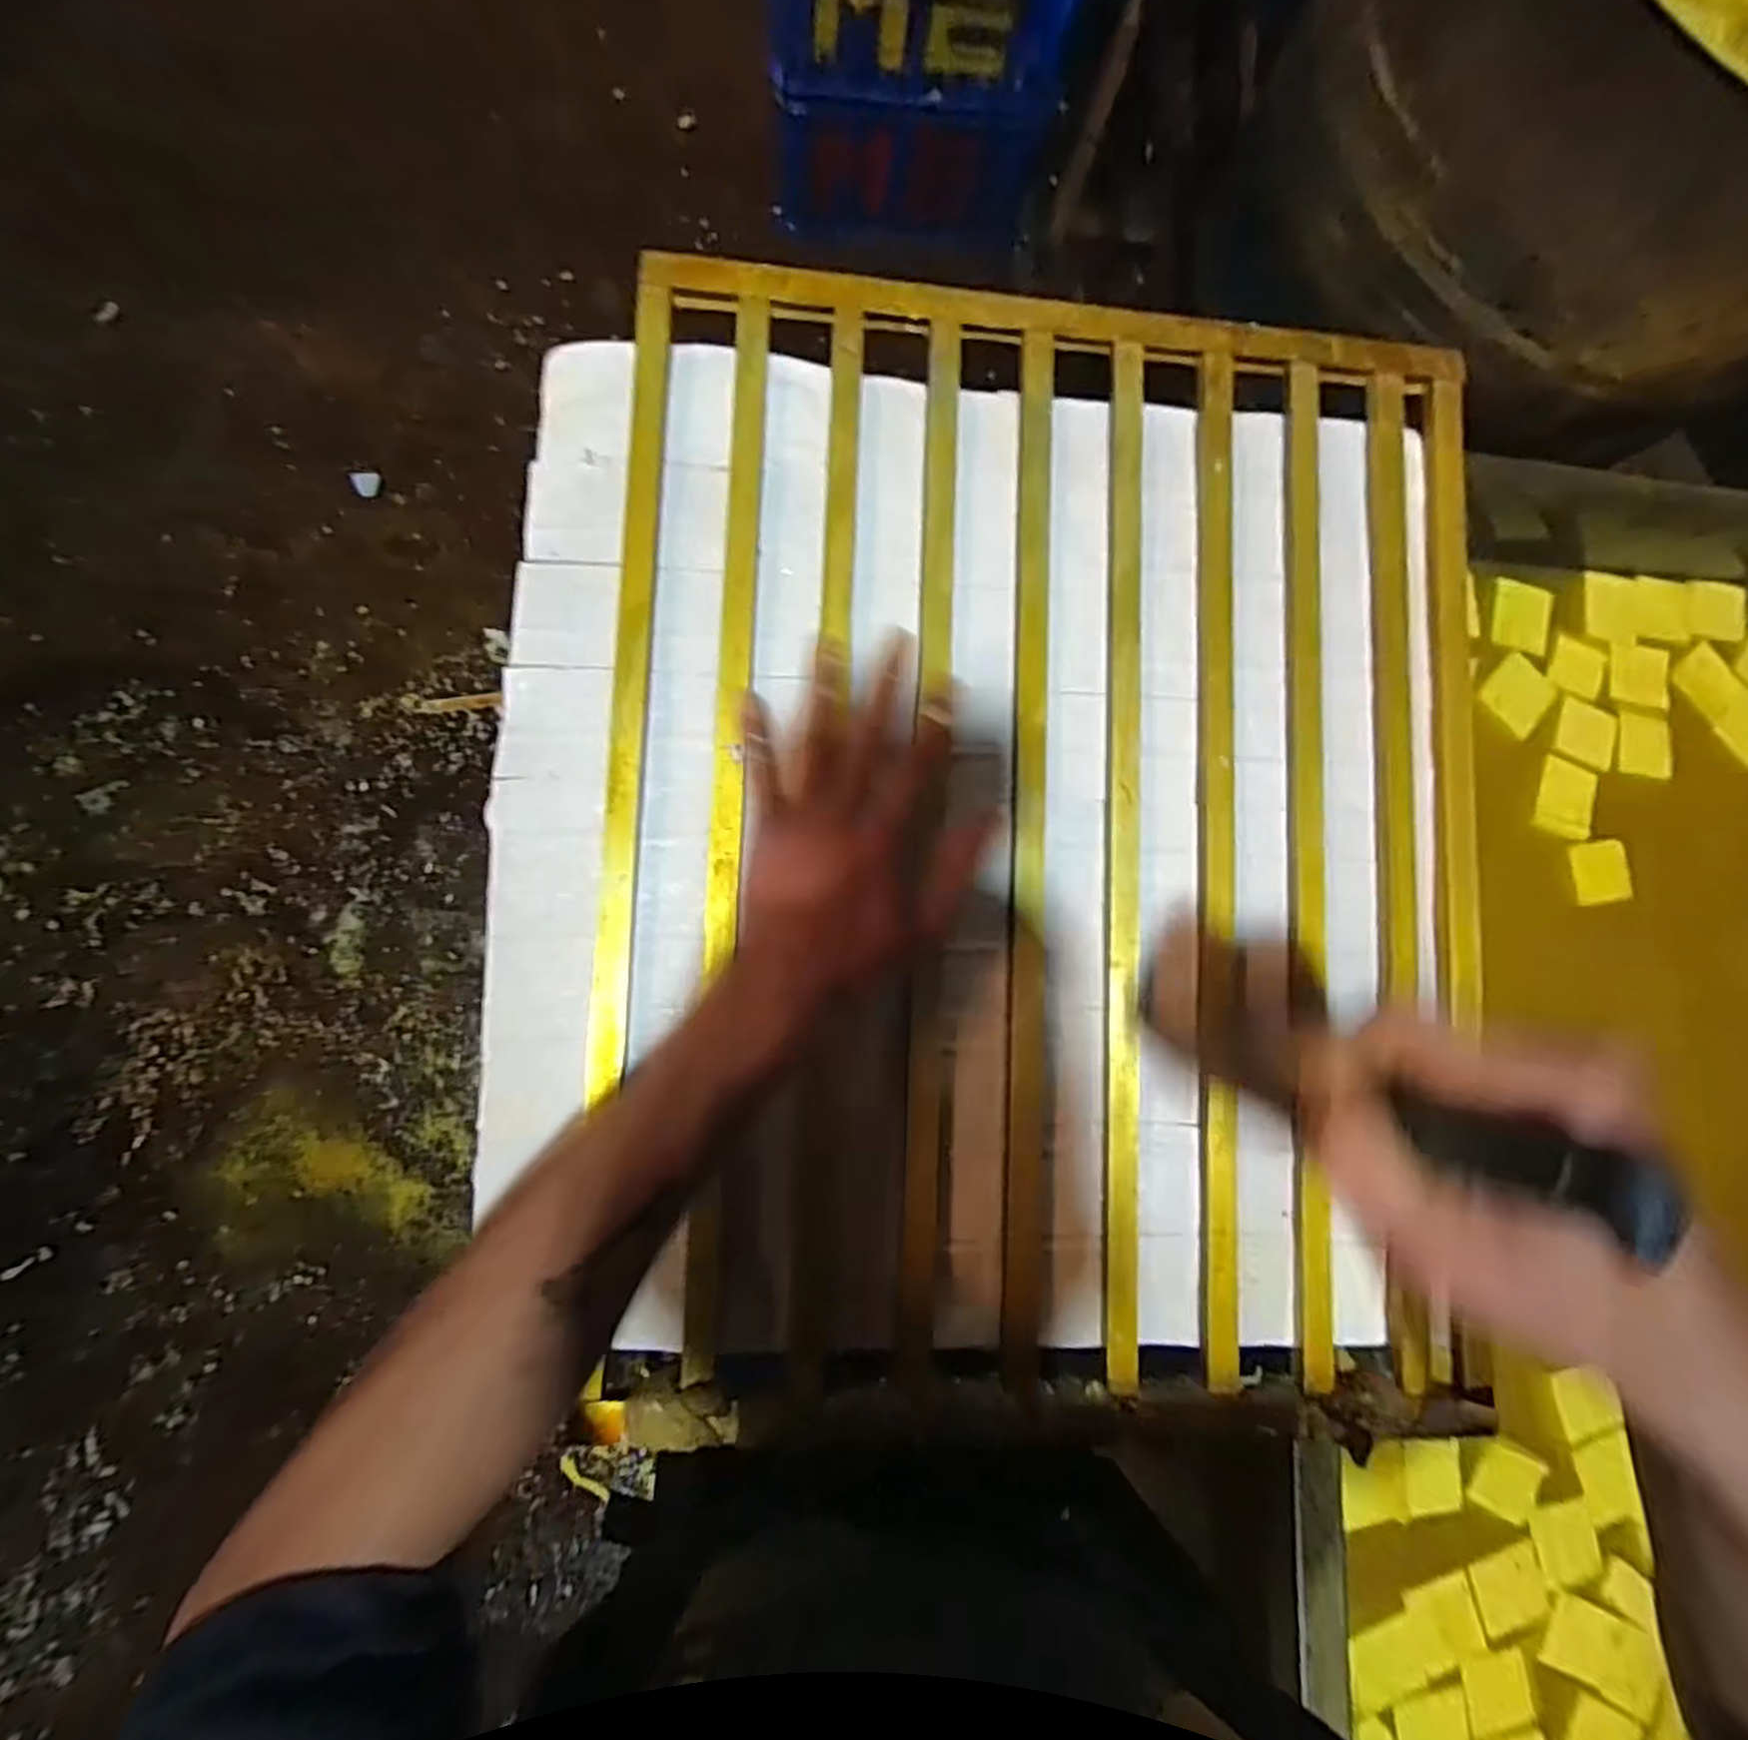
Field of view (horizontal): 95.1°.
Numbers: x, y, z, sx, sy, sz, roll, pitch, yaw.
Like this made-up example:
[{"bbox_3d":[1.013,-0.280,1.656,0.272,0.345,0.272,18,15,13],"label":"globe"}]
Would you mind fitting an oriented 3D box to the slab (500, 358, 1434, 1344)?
[{"bbox_3d":[0.065,-0.023,0.423,0.498,0.040,0.520,3,84,-7],"label":"slab"}]

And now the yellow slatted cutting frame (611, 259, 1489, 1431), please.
[{"bbox_3d":[0.097,-0.027,0.418,0.455,0.026,0.570,3,84,-7],"label":"yellow slatted cutting frame"}]

